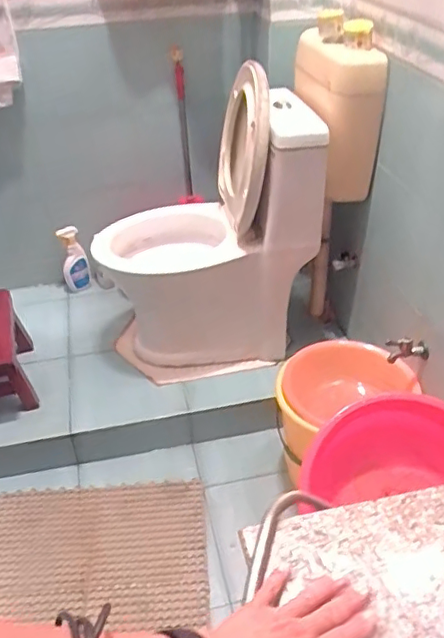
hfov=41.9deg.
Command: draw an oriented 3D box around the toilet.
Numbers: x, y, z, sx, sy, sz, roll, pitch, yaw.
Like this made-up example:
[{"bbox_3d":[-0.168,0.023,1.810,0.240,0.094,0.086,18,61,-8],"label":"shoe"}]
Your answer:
[{"bbox_3d":[-0.062,-0.272,1.745,0.607,0.762,0.467,-5,38,-5],"label":"toilet"}]

